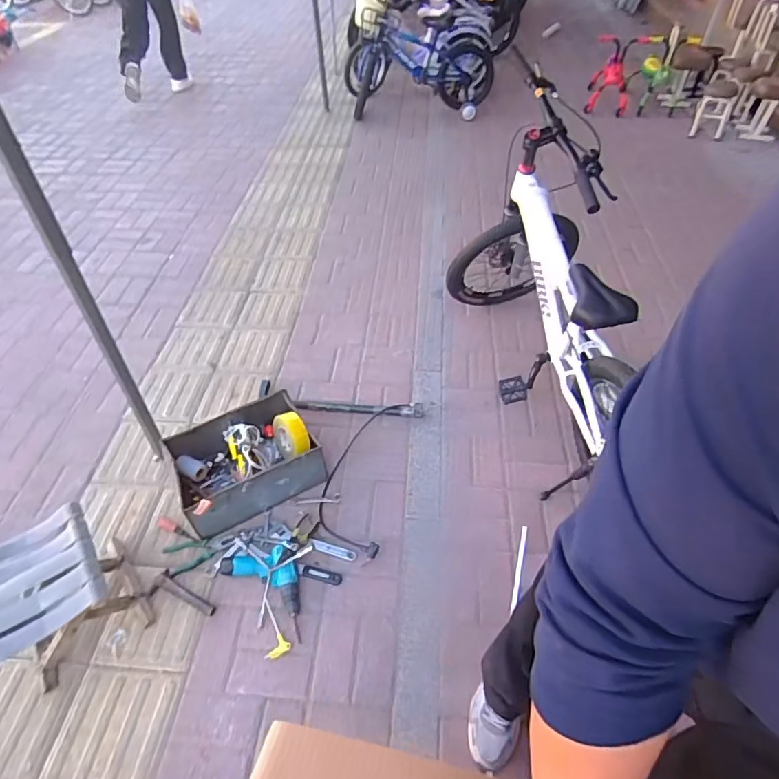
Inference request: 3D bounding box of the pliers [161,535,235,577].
[{"bbox_3d":[-0.532,0.451,1.409,0.181,0.014,0.087,-22,52,-17],"label":"pliers"}]

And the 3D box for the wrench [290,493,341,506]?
[{"bbox_3d":[-0.226,0.338,1.532,0.152,0.007,0.031,-5,49,-3],"label":"wrench"}]

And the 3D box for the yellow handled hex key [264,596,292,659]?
[{"bbox_3d":[-0.287,0.607,1.283,0.065,0.014,0.144,-6,49,-4],"label":"yellow handled hex key"}]

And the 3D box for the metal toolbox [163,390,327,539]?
[{"bbox_3d":[-0.438,0.212,1.517,0.407,0.161,0.287,-23,53,-23],"label":"metal toolbox"}]

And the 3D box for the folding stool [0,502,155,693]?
[{"bbox_3d":[-0.771,0.488,1.179,0.277,0.279,0.263,-29,56,-27],"label":"folding stool"}]

